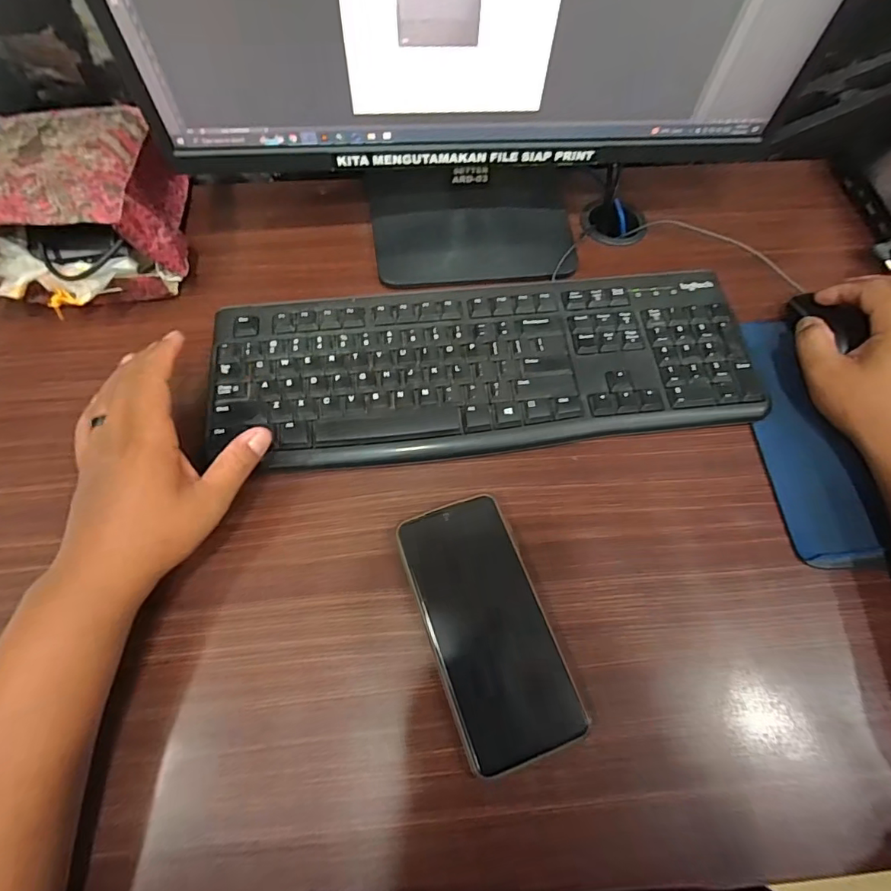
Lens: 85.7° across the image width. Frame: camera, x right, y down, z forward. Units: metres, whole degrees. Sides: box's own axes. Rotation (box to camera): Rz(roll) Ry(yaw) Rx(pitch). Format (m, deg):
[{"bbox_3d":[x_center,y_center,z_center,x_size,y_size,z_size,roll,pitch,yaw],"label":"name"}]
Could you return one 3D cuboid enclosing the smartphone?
[{"bbox_3d":[0.027,0.117,0.320,0.077,0.013,0.162,-18,68,-9],"label":"smartphone"}]

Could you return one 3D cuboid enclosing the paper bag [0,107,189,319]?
[{"bbox_3d":[-0.310,-0.194,0.413,0.154,0.094,0.167,-6,66,-4],"label":"paper bag"}]

